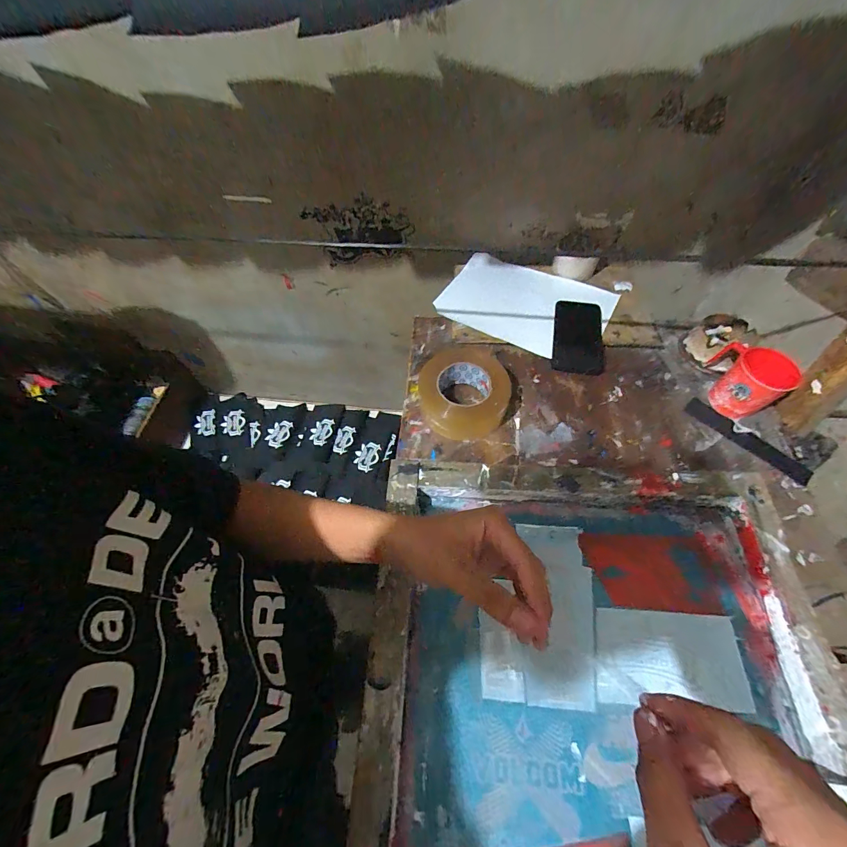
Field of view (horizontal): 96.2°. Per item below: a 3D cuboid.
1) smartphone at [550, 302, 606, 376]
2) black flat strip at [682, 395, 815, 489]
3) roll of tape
[{"bbox_3d":[0.268,-0.151,0.656,0.083,0.007,0.166,11,60,7],"label":"smartphone"},{"bbox_3d":[0.466,0.022,0.548,0.033,0.007,0.169,-37,65,-19],"label":"black flat strip"},{"bbox_3d":[0.059,-0.046,0.565,0.128,0.061,0.132,0,59,1],"label":"roll of tape"}]

